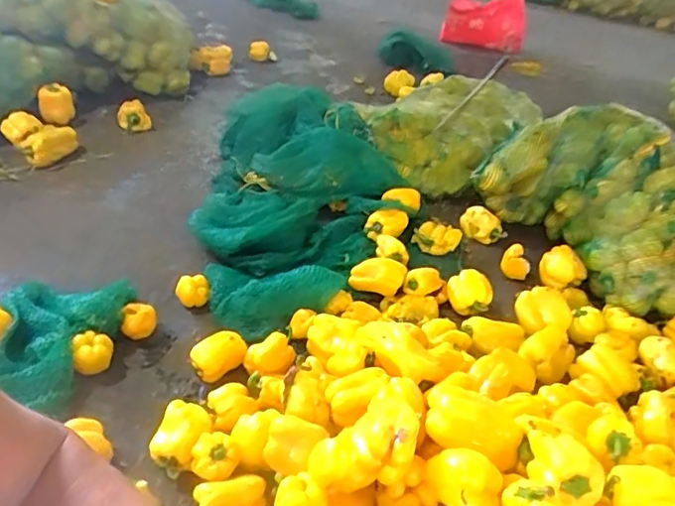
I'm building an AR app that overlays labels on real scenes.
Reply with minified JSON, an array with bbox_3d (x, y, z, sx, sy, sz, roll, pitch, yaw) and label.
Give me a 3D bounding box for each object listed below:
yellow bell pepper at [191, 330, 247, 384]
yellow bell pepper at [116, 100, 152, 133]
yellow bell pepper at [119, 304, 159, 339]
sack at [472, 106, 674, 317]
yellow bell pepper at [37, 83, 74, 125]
[{"bbox_3d":[-0.204,0.177,0.968,0.091,0.055,0.056,-18,43,-34],"label":"yellow bell pepper"},{"bbox_3d":[-0.599,-0.404,1.646,0.093,0.065,0.092,-7,38,-22],"label":"yellow bell pepper"},{"bbox_3d":[-0.358,0.125,1.011,0.062,0.053,0.049,-4,37,-18],"label":"yellow bell pepper"},{"bbox_3d":[0.628,-0.114,1.278,0.352,0.255,0.621,-22,45,-37],"label":"sack"},{"bbox_3d":[-0.805,-0.427,1.604,0.093,0.088,0.081,-11,39,-26],"label":"yellow bell pepper"}]

